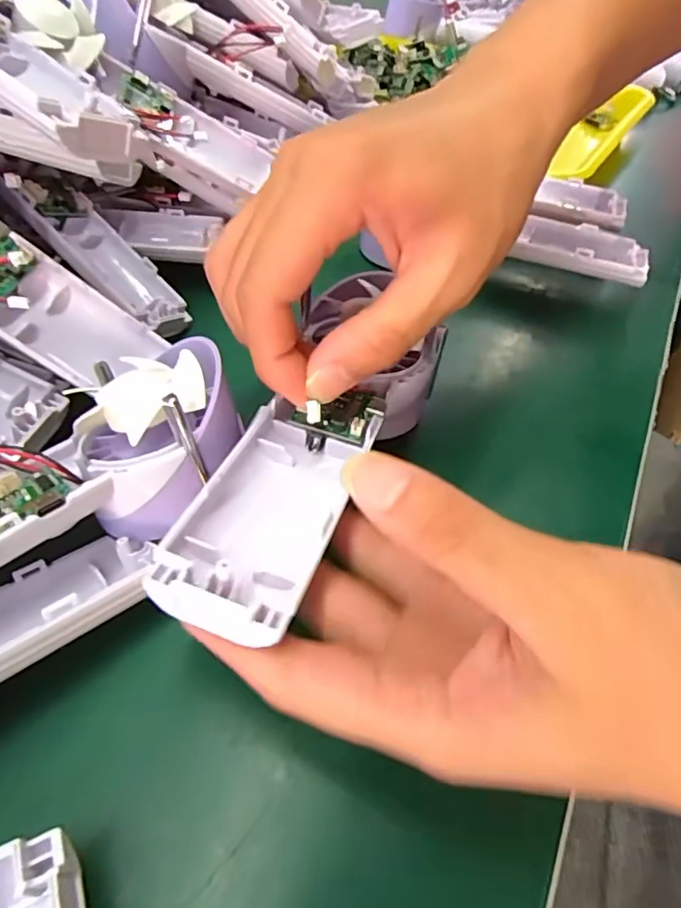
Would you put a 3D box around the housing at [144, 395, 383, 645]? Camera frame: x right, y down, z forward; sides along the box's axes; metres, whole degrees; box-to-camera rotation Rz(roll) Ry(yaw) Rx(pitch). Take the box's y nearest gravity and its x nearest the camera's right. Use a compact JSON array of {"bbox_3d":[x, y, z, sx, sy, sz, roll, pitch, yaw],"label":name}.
[{"bbox_3d":[-0.021,0.014,0.173,0.044,0.019,0.089,14,38,9],"label":"housing"}]

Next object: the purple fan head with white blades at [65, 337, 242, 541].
[{"bbox_3d":[-0.067,-0.010,0.199,0.059,0.035,0.068,-13,52,-12],"label":"purple fan head with white blades"}]

